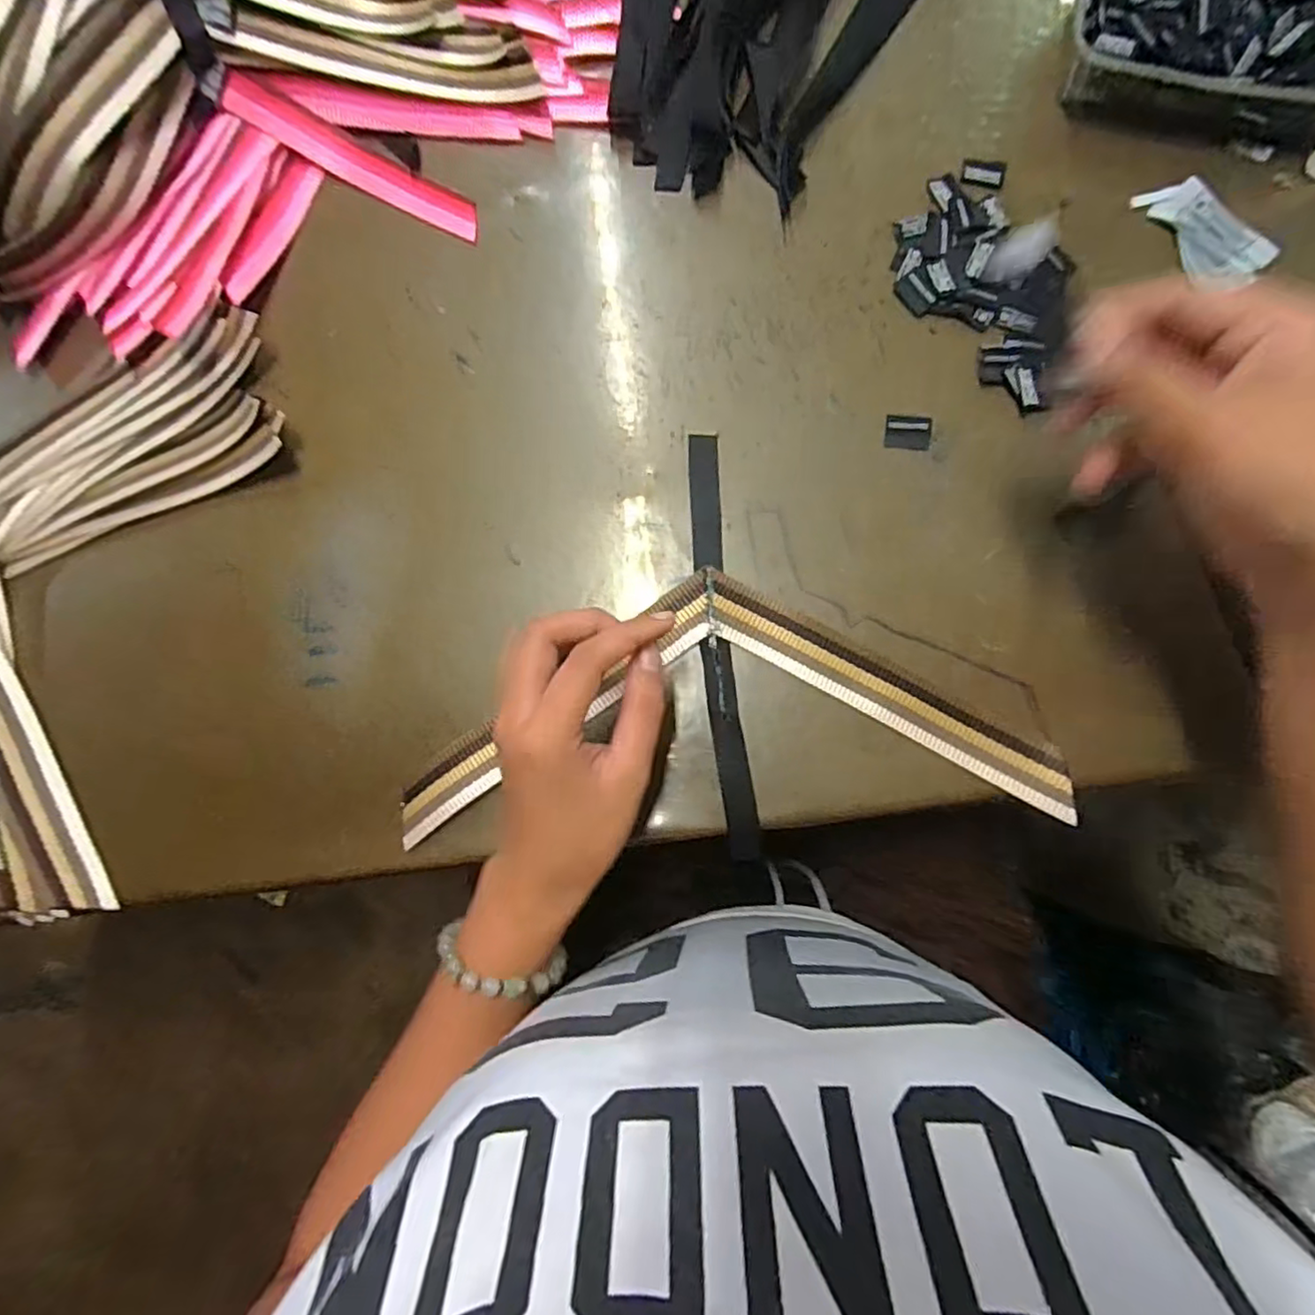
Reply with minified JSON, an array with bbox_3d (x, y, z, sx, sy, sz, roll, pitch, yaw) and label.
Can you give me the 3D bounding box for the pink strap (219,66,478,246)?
[{"bbox_3d":[-0.183,-0.302,0.392,0.168,0.025,0.025,29,84,7],"label":"pink strap"}]

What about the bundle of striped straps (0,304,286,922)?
[{"bbox_3d":[-0.326,-0.027,0.353,0.167,0.027,0.355,16,82,5],"label":"bundle of striped straps"}]

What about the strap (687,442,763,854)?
[{"bbox_3d":[0.033,-0.011,0.345,0.018,0.005,0.228,-5,81,2],"label":"strap"}]

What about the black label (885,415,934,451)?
[{"bbox_3d":[0.138,-0.124,0.359,0.024,0.004,0.019,6,92,10],"label":"black label"}]

